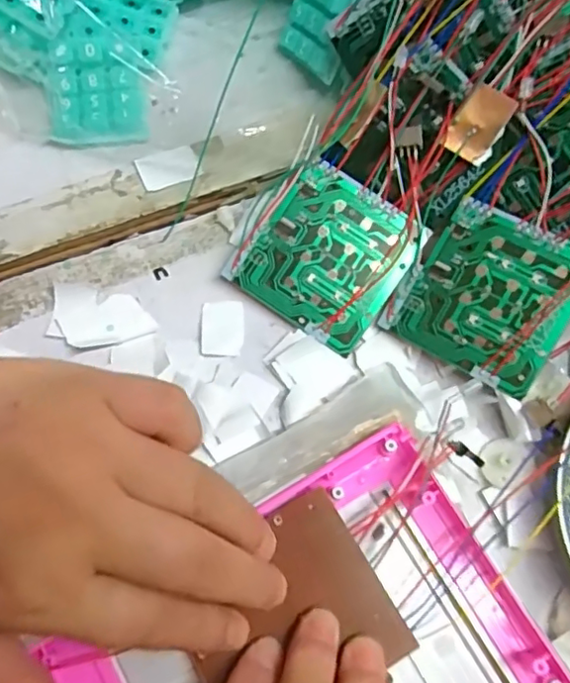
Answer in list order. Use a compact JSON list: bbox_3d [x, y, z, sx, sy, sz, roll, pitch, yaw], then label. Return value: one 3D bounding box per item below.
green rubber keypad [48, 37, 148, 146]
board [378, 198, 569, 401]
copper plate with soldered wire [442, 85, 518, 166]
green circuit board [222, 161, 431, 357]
[{"bbox_3d":[-0.097,-0.129,0.305,0.047,0.011,0.055,-6,83,-5],"label":"green rubber keypad"},{"bbox_3d":[0.092,-0.021,0.272,0.071,0.004,0.069,31,96,19],"label":"board"},{"bbox_3d":[0.087,-0.097,0.268,0.020,0.004,0.030,34,109,9],"label":"copper plate with soldered wire"},{"bbox_3d":[0.020,-0.041,0.287,0.074,0.004,0.072,34,95,3],"label":"green circuit board"}]

